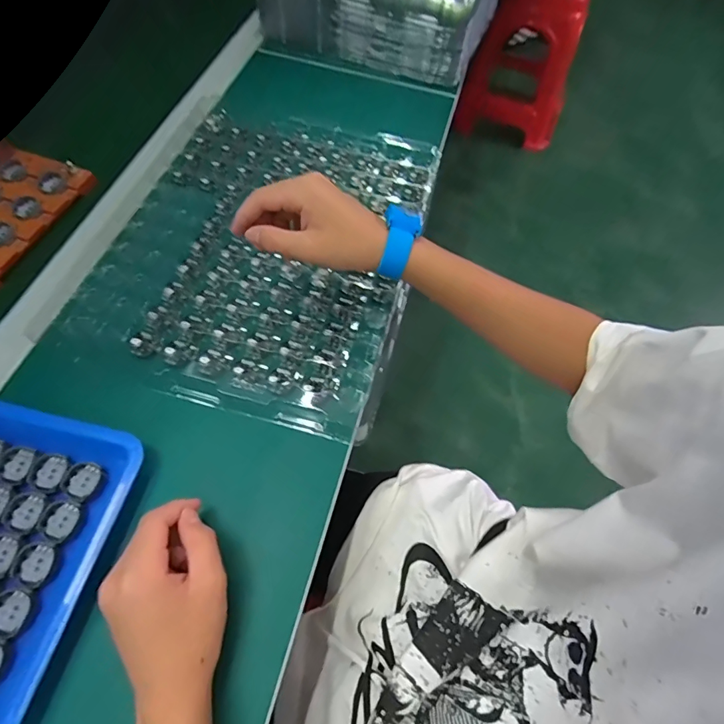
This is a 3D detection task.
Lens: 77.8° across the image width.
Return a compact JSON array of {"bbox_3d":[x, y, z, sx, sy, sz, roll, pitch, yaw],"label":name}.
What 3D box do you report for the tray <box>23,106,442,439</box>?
[{"bbox_3d":[-0.100,-0.124,0.458,0.297,0.032,0.356,13,61,4],"label":"tray"}]

